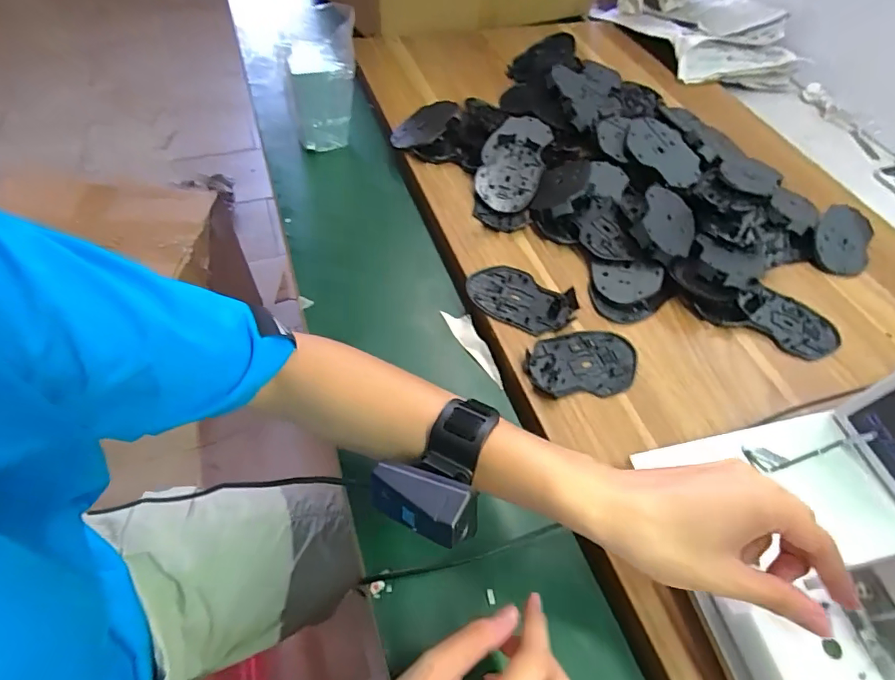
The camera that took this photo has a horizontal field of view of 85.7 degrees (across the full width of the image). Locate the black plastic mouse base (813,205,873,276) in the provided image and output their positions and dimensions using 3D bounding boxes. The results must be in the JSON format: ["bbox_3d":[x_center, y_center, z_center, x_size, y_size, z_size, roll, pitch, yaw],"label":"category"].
[{"bbox_3d":[0.495,-0.128,0.604,0.067,0.020,0.121,28,58,14],"label":"black plastic mouse base"}]

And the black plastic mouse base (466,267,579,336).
[{"bbox_3d":[0.078,-0.044,0.515,0.112,0.007,0.070,23,56,11],"label":"black plastic mouse base"}]

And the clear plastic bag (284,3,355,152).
[{"bbox_3d":[-0.163,-0.341,0.629,0.089,0.146,0.085,-8,56,-10],"label":"clear plastic bag"}]

